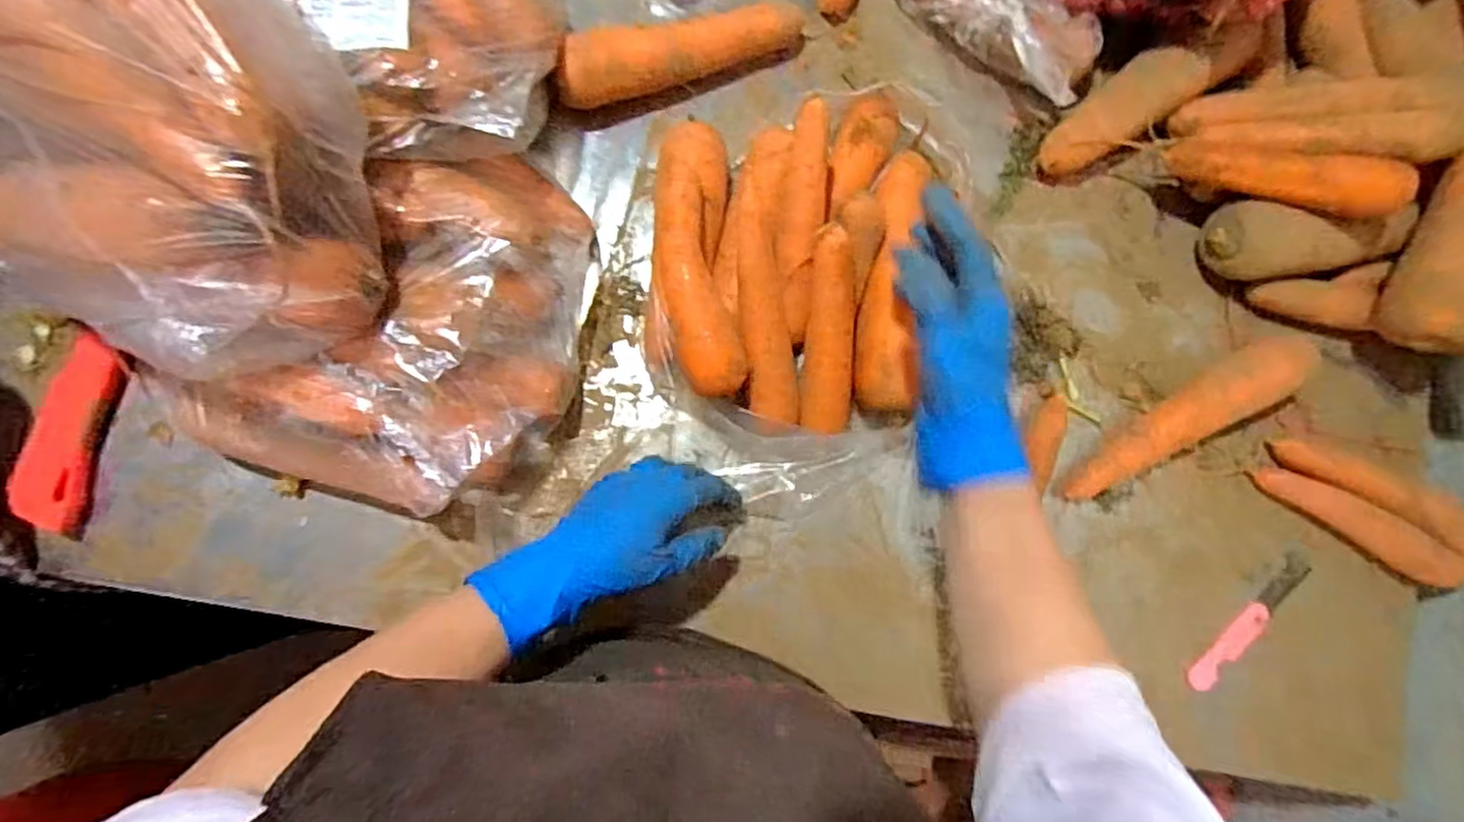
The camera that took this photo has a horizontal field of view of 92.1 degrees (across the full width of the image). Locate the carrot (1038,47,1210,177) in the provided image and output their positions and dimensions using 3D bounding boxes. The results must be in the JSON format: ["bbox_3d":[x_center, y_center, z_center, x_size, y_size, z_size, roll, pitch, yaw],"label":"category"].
[{"bbox_3d":[0.320,-0.248,0.593,0.151,0.056,0.055,-35,90,-10],"label":"carrot"}]

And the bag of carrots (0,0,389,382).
[{"bbox_3d":[-0.315,-0.145,0.366,0.214,0.112,0.247,-30,89,-9],"label":"bag of carrots"}]

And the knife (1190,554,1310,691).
[{"bbox_3d":[0.428,0.176,0.583,0.144,0.015,0.021,-41,91,-10],"label":"knife"}]

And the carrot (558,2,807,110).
[{"bbox_3d":[-0.037,-0.280,0.549,0.204,0.047,0.049,-20,87,-9],"label":"carrot"}]

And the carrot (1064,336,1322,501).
[{"bbox_3d":[0.368,0.006,0.568,0.219,0.048,0.046,-32,89,-9],"label":"carrot"}]

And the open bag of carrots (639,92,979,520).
[{"bbox_3d":[0.049,-0.088,0.512,0.212,0.089,0.297,5,84,-7],"label":"open bag of carrots"}]

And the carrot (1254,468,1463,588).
[{"bbox_3d":[0.519,0.097,0.582,0.180,0.031,0.029,30,81,-4],"label":"carrot"}]

